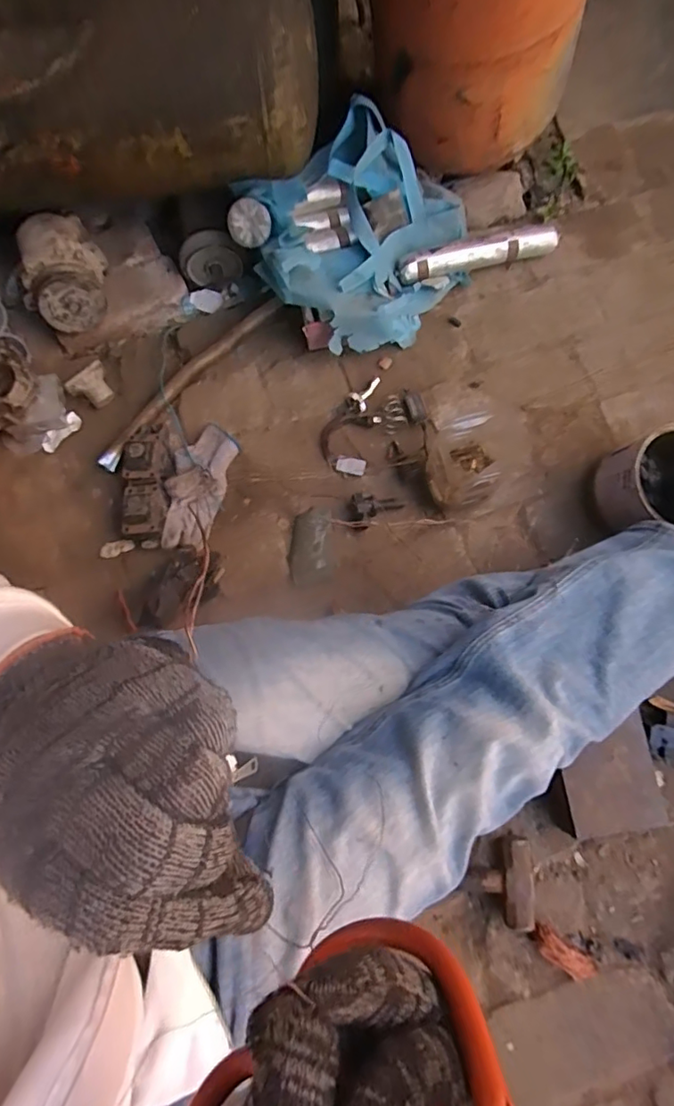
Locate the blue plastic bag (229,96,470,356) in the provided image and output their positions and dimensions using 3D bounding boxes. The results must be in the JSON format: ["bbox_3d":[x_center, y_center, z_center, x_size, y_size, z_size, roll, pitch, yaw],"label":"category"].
[{"bbox_3d":[0.043,-0.508,0.889,0.300,0.157,0.347,43,83,12],"label":"blue plastic bag"}]

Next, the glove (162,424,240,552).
[{"bbox_3d":[-0.221,-0.106,0.864,0.092,0.035,0.199,15,78,7],"label":"glove"}]

